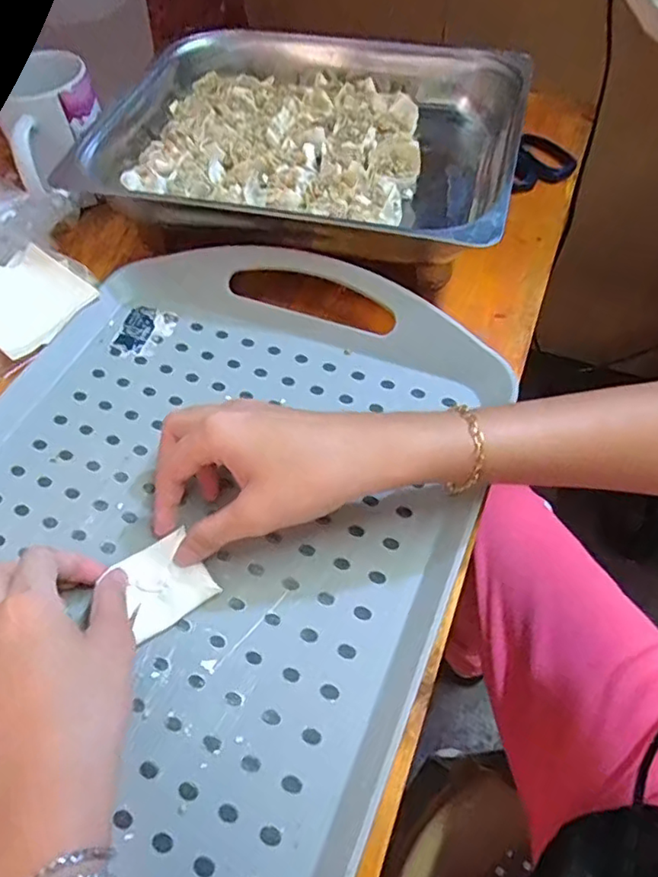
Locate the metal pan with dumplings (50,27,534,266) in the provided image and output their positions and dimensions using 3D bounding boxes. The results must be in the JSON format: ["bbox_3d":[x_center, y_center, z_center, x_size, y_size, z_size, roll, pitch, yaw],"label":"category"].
[{"bbox_3d":[-0.011,-0.239,0.491,0.312,0.069,0.265,12,58,12],"label":"metal pan with dumplings"}]

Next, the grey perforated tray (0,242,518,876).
[{"bbox_3d":[-0.099,0.060,0.314,0.312,0.038,0.435,18,59,15],"label":"grey perforated tray"}]

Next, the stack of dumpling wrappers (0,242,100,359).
[{"bbox_3d":[-0.224,-0.099,0.435,0.088,0.022,0.081,33,64,23],"label":"stack of dumpling wrappers"}]

